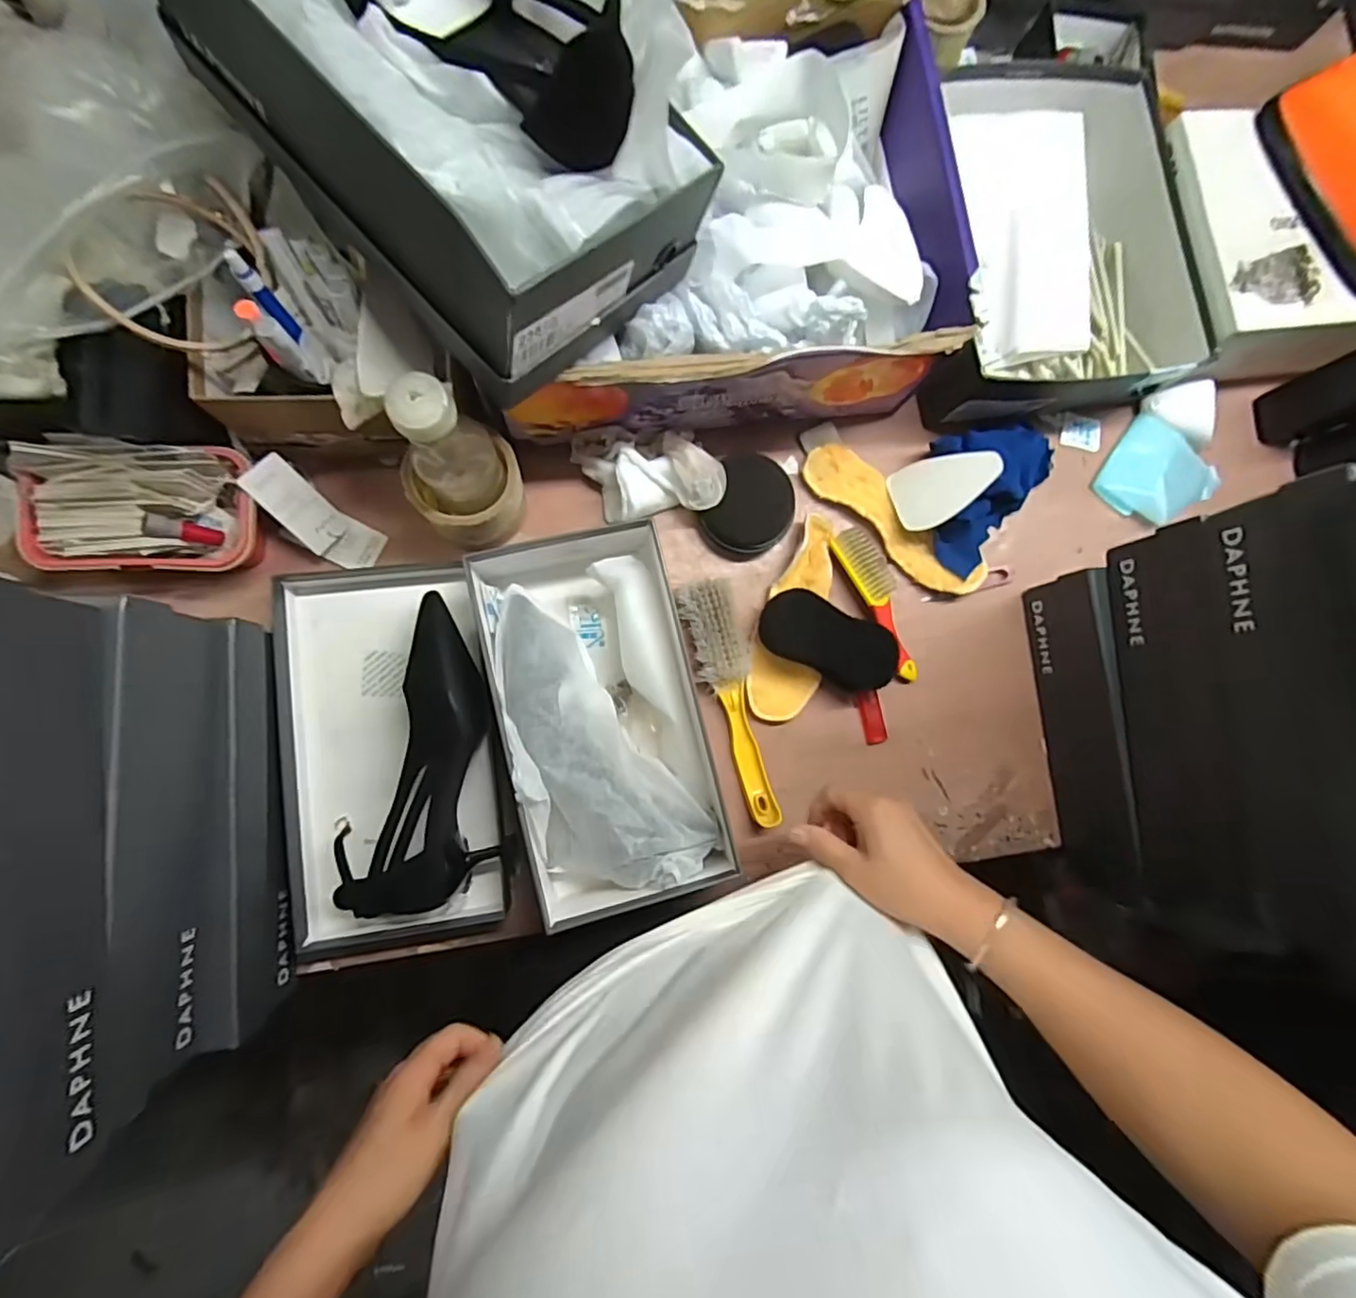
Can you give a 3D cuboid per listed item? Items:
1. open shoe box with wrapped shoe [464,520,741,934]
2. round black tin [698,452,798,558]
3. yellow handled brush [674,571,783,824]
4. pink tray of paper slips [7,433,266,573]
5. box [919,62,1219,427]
[{"bbox_3d":[-0.065,0.061,0.526,0.157,0.082,0.308,-12,86,-9],"label":"open shoe box with wrapped shoe"},{"bbox_3d":[0.065,-0.135,0.580,0.088,0.030,0.086,1,85,-8],"label":"round black tin"},{"bbox_3d":[0.051,0.049,0.569,0.051,0.024,0.230,-15,87,-9],"label":"yellow handled brush"},{"bbox_3d":[-0.429,-0.110,0.497,0.164,0.057,0.098,0,85,-8],"label":"pink tray of paper slips"},{"bbox_3d":[0.355,-0.409,0.627,0.274,0.085,0.339,-5,85,-8],"label":"box"}]

